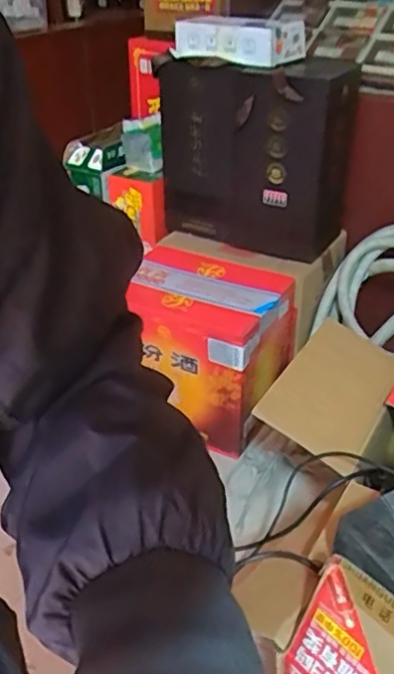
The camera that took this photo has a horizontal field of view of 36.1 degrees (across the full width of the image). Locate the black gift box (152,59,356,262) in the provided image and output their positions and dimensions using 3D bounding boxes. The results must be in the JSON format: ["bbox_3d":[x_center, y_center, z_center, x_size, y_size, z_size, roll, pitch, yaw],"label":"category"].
[{"bbox_3d":[0.118,-0.366,1.238,0.363,0.351,0.160,23,41,32],"label":"black gift box"}]

